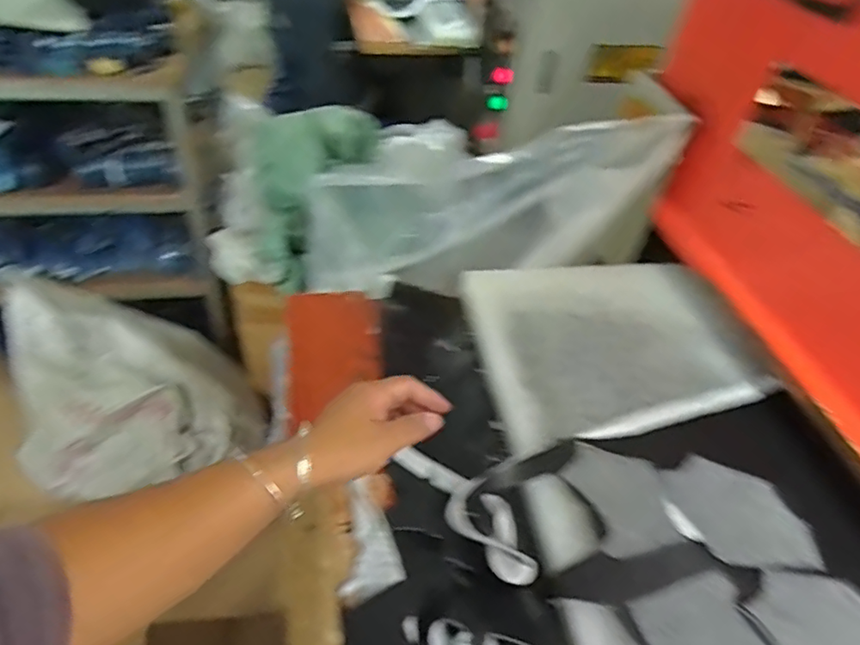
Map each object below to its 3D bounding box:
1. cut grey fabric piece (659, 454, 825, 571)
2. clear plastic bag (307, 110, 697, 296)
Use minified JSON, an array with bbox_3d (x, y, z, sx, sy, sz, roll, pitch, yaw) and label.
[{"bbox_3d":[0.307,0.189,0.577,0.134,0.009,0.115,2,49,-2],"label":"cut grey fabric piece"},{"bbox_3d":[0.076,-0.176,0.908,0.587,0.234,0.104,-10,43,14],"label":"clear plastic bag"}]

